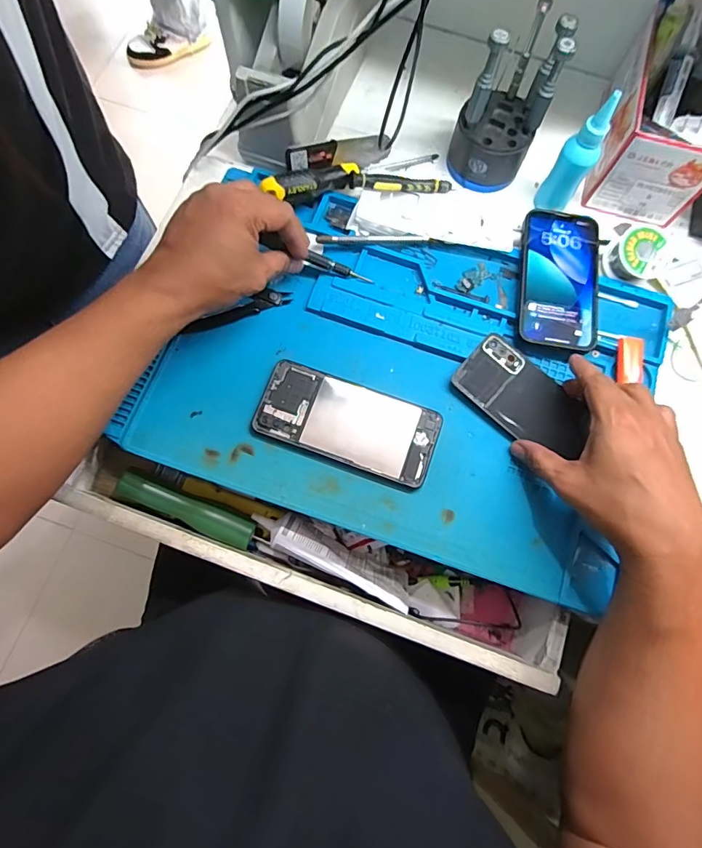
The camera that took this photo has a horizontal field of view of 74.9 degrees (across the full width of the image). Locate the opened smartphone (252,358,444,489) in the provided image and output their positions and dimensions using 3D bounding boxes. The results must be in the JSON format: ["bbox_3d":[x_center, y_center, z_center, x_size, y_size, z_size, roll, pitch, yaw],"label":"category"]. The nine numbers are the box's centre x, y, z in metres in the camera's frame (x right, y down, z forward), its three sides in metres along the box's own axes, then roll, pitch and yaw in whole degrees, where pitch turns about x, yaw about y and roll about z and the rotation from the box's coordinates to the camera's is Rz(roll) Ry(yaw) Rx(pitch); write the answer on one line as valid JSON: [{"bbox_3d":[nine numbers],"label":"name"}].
[{"bbox_3d":[-0.002,-0.001,0.414,0.159,0.010,0.072,19,76,4],"label":"opened smartphone"}]

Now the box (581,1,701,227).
[{"bbox_3d":[0.324,-0.314,0.468,0.105,0.083,0.181,21,76,4],"label":"box"}]

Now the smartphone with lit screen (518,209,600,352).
[{"bbox_3d":[0.204,-0.142,0.451,0.074,0.016,0.146,9,76,1],"label":"smartphone with lit screen"}]

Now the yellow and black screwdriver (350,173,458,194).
[{"bbox_3d":[0.055,-0.248,0.474,0.113,0.009,0.013,-5,75,-17],"label":"yellow and black screwdriver"}]

